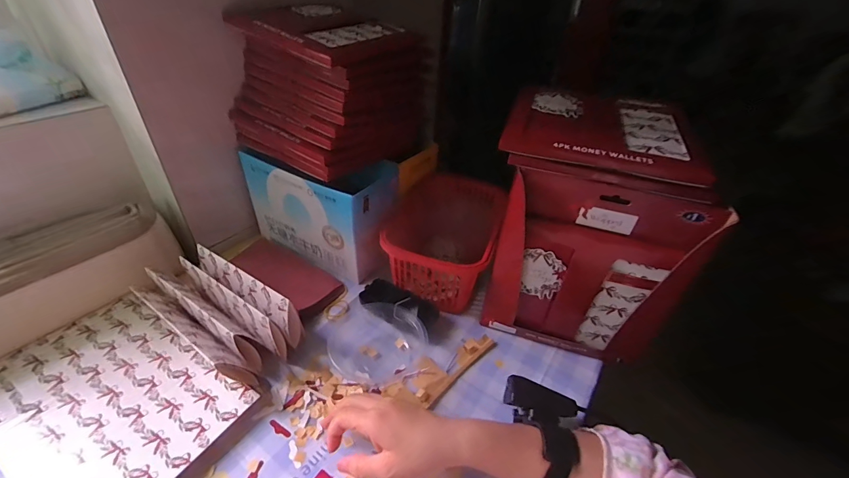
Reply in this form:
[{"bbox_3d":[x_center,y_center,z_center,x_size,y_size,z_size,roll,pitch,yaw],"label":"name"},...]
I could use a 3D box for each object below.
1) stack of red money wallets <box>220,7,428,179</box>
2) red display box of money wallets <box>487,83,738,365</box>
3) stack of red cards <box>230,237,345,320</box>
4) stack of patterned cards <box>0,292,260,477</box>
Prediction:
[{"bbox_3d":[-0.136,-0.223,0.537,0.200,0.163,0.223,29,44,28],"label":"stack of red money wallets"},{"bbox_3d":[0.196,-0.012,0.481,0.212,0.279,0.173,15,40,12],"label":"red display box of money wallets"},{"bbox_3d":[-0.213,0.053,0.576,0.183,0.014,0.081,27,43,26],"label":"stack of red cards"},{"bbox_3d":[-0.345,0.167,0.399,0.267,0.011,0.171,27,45,20],"label":"stack of patterned cards"}]

